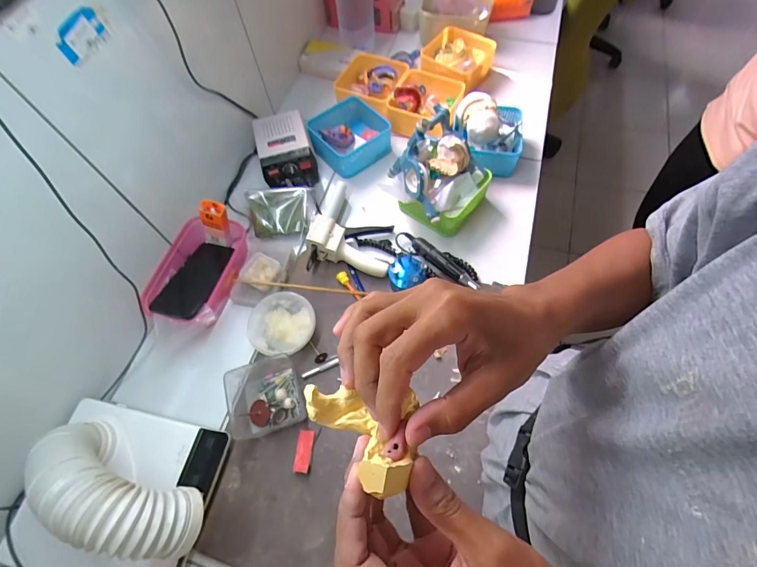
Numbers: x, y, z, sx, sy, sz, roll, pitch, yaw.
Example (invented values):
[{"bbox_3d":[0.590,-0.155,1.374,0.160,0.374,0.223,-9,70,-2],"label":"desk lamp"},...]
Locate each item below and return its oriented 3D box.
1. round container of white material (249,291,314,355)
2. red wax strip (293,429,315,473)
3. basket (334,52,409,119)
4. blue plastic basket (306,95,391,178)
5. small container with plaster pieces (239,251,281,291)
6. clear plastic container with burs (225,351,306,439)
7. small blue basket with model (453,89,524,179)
[{"bbox_3d":[-0.150,0.067,0.591,0.102,0.033,0.100,-1,64,1],"label":"round container of white material"},{"bbox_3d":[-0.106,0.237,0.530,0.022,0.004,0.054,5,64,4],"label":"red wax strip"},{"bbox_3d":[-0.018,-0.441,0.840,0.152,0.063,0.145,25,68,15],"label":"basket"},{"bbox_3d":[-0.061,-0.307,0.781,0.147,0.053,0.152,-39,68,-15],"label":"blue plastic basket"},{"bbox_3d":[-0.197,-0.016,0.635,0.061,0.034,0.057,27,68,15],"label":"small container with plaster pieces"},{"bbox_3d":[-0.164,0.160,0.543,0.098,0.049,0.105,-17,65,-7],"label":"clear plastic container with burs"},{"bbox_3d":[0.223,-0.284,0.730,0.132,0.102,0.126,-4,64,1],"label":"small blue basket with model"}]

